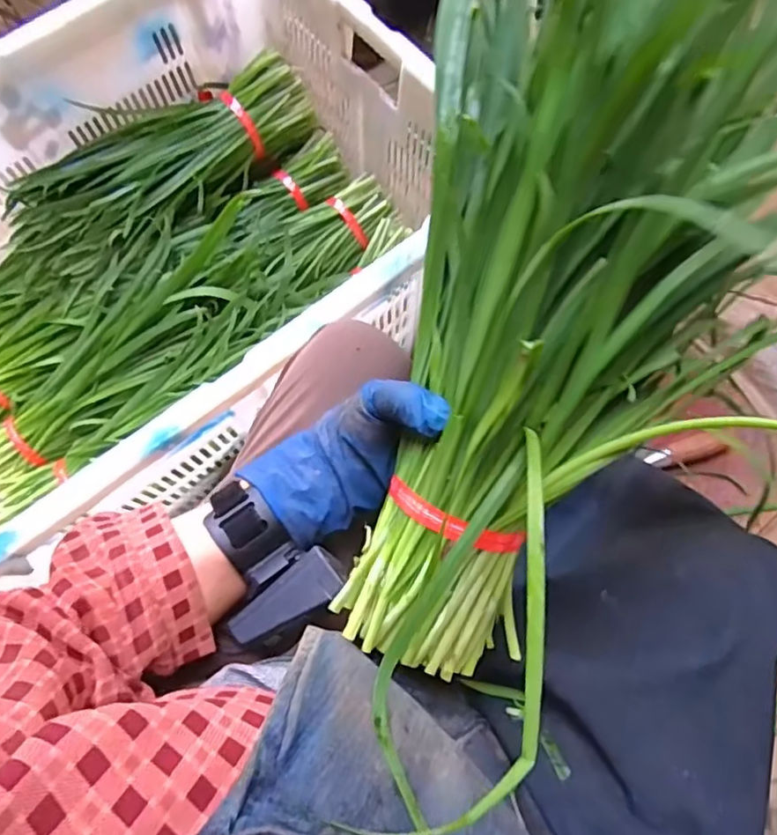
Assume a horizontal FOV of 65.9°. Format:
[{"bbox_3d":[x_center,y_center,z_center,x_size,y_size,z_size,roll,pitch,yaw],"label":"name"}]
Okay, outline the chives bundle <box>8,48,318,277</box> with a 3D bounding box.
[{"bbox_3d":[-0.274,-0.321,0.749,0.375,0.070,0.152,-39,75,-11],"label":"chives bundle"}]

